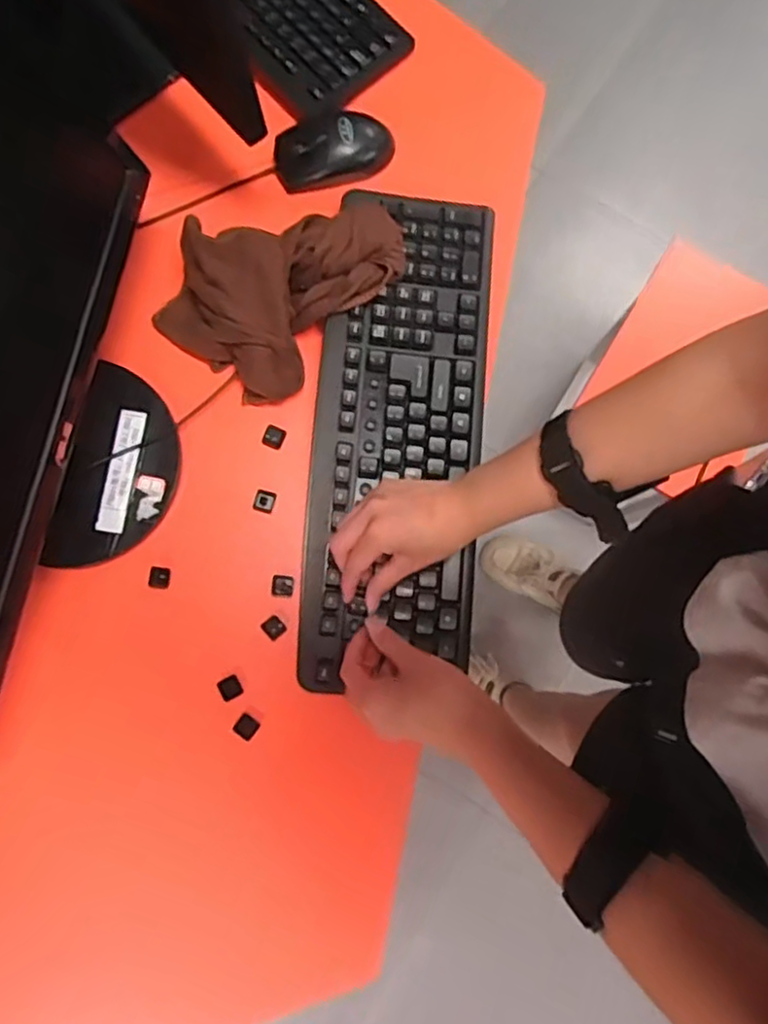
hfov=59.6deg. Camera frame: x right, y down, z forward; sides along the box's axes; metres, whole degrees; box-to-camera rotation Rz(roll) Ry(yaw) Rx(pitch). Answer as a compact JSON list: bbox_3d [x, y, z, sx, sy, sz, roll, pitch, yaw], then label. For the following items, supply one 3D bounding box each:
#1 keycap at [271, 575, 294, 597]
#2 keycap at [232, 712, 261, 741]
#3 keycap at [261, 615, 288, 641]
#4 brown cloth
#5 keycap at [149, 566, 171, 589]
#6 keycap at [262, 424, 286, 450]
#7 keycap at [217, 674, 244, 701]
[{"bbox_3d":[-0.085,0.062,0.563,0.018,0.004,0.018,1,80,1],"label":"keycap"},{"bbox_3d":[-0.111,0.174,0.541,0.018,0.004,0.017,35,82,6],"label":"keycap"},{"bbox_3d":[-0.091,0.096,0.553,0.017,0.009,0.018,-42,82,-7],"label":"keycap"},{"bbox_3d":[-0.087,-0.197,0.555,0.133,0.089,0.193,44,82,5],"label":"brown cloth"},{"bbox_3d":[-0.187,0.054,0.557,0.017,0.004,0.018,3,80,1],"label":"keycap"},{"bbox_3d":[-0.095,-0.065,0.578,0.018,0.004,0.019,20,81,4],"label":"keycap"},{"bbox_3d":[-0.126,0.143,0.546,0.017,0.004,0.018,-31,81,-5],"label":"keycap"}]

